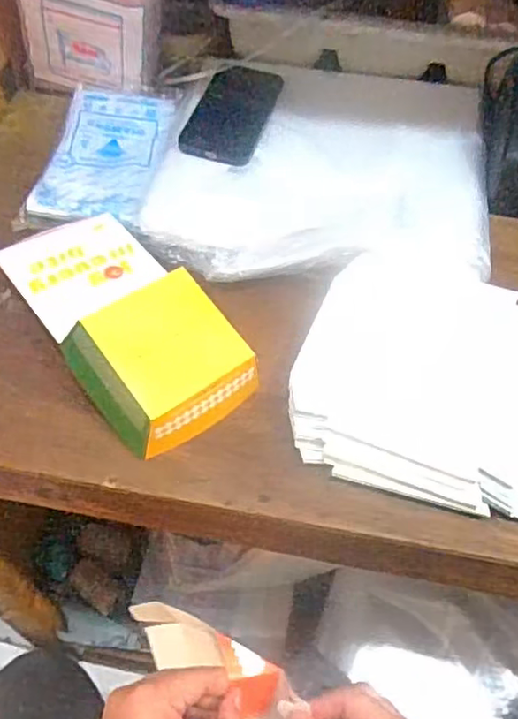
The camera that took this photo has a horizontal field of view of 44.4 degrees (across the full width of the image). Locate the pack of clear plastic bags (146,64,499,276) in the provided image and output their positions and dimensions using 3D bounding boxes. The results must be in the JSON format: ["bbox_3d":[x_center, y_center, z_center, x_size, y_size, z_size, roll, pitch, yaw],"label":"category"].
[{"bbox_3d":[0.063,-0.190,0.610,0.304,0.027,0.289,6,54,3],"label":"pack of clear plastic bags"}]

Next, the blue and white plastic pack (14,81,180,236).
[{"bbox_3d":[-0.150,-0.198,0.617,0.109,0.016,0.197,9,54,5],"label":"blue and white plastic pack"}]

